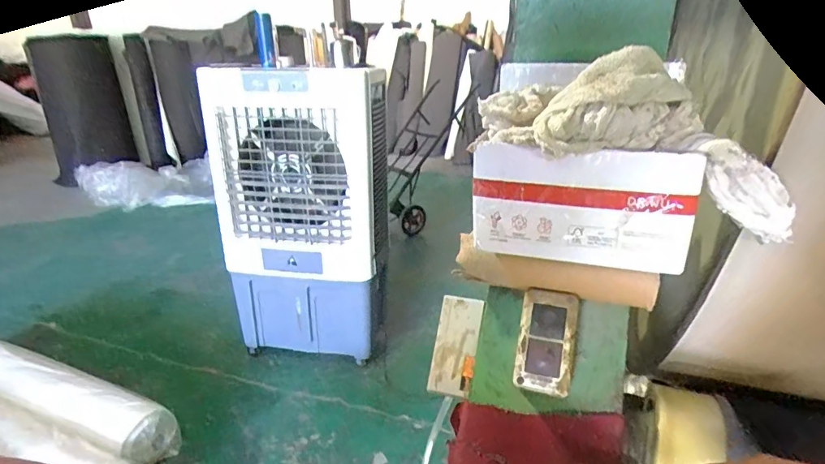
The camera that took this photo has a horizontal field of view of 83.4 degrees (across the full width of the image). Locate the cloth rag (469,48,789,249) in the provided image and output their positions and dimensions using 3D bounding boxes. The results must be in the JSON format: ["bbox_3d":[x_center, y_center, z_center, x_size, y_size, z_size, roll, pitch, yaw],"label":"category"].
[{"bbox_3d":[0.160,-0.064,0.307,0.222,0.088,0.058,19,25,4],"label":"cloth rag"}]

